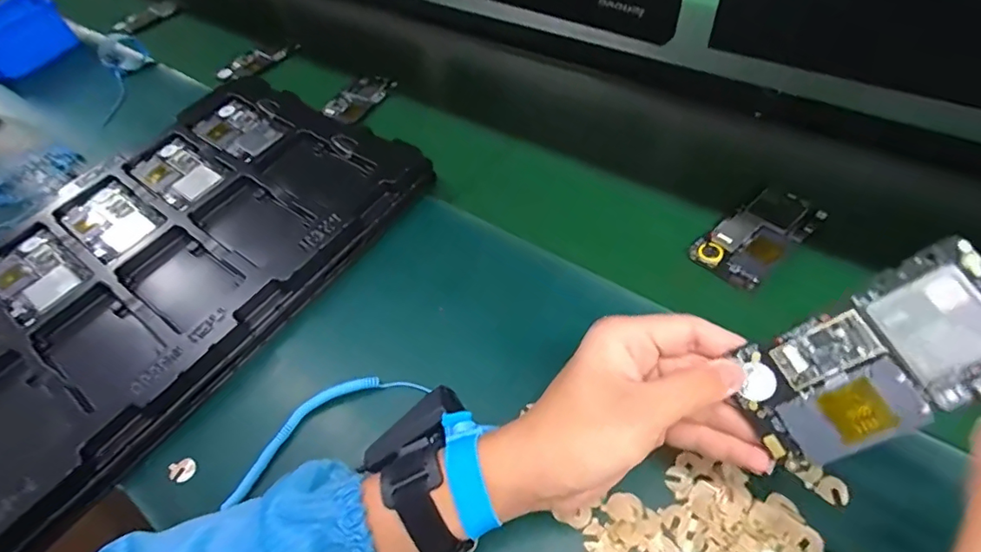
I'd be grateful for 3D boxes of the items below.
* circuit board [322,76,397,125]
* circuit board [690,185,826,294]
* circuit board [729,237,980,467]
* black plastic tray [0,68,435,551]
[{"bbox_3d":[-0.178,-0.237,0.688,0.062,0.014,0.101,19,56,21],"label":"circuit board"},{"bbox_3d":[0.244,-0.039,0.471,0.128,0.011,0.059,-36,56,-20],"label":"circuit board"},{"bbox_3d":[0.185,0.042,0.252,0.123,0.007,0.065,-37,66,22],"label":"circuit board"},{"bbox_3d":[-0.349,0.007,0.494,0.327,0.047,0.551,28,60,26],"label":"black plastic tray"}]

